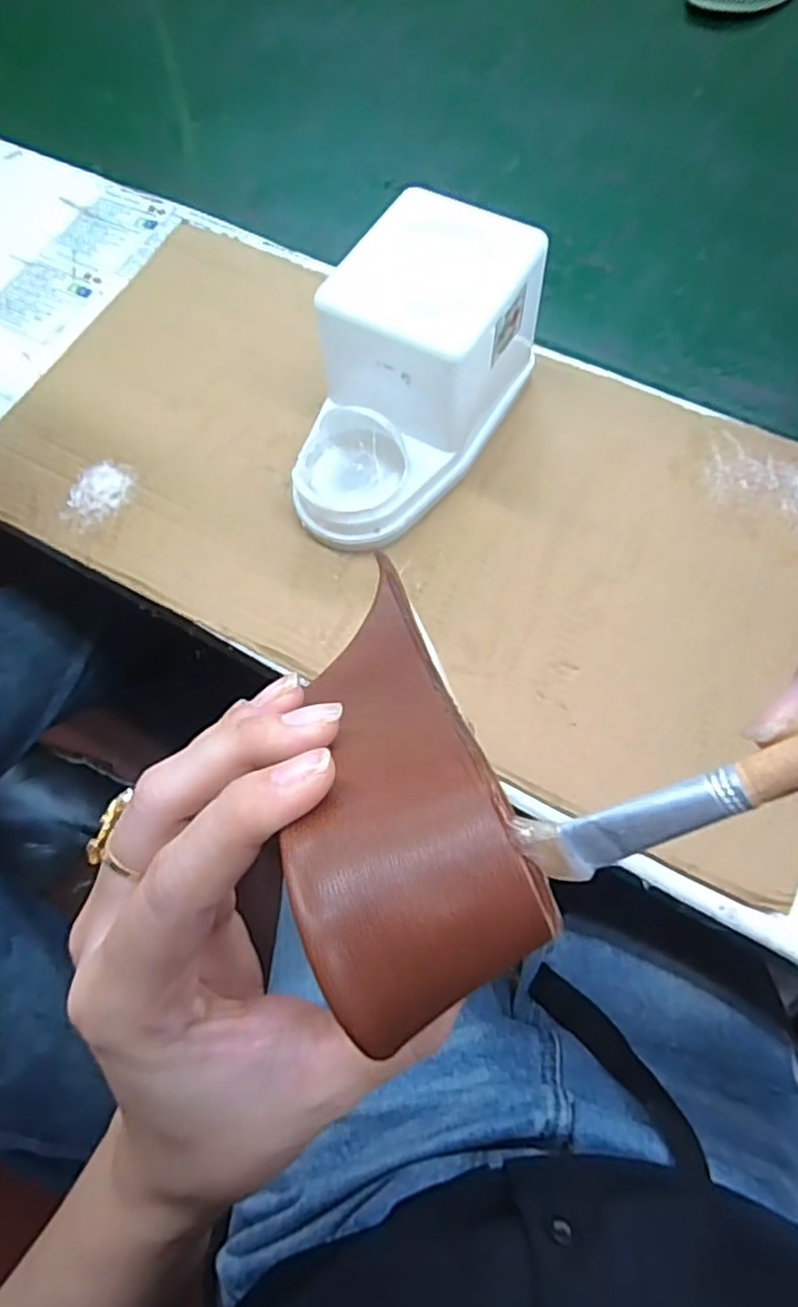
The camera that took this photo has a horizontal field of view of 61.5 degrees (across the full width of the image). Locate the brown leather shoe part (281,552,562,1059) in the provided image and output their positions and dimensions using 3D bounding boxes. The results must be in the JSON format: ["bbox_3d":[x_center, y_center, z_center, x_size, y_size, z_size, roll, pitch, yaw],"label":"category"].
[{"bbox_3d":[0.001,0.024,0.188,0.049,0.043,0.152,-6,30,-1],"label":"brown leather shoe part"}]

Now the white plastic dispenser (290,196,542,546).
[{"bbox_3d":[0.002,-0.162,0.399,0.095,0.107,0.178,28,69,14],"label":"white plastic dispenser"}]

